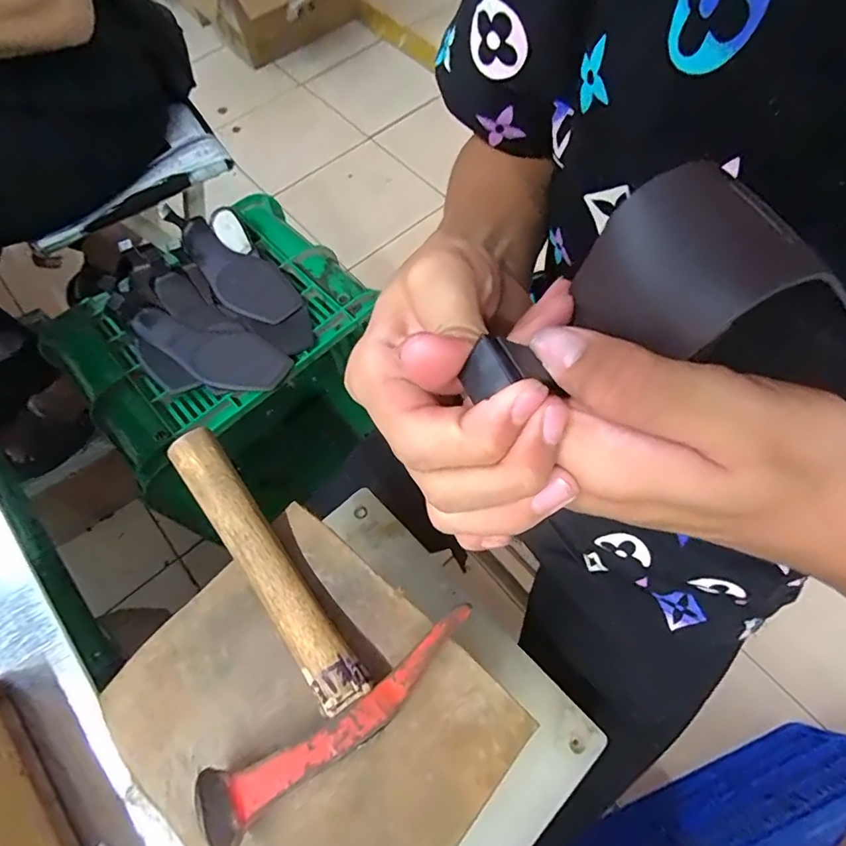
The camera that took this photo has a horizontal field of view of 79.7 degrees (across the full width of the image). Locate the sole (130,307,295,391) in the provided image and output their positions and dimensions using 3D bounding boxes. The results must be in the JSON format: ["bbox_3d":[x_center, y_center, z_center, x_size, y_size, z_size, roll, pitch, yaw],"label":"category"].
[{"bbox_3d":[-0.275,-0.096,0.650,0.220,0.016,0.077,26,69,13],"label":"sole"}]

